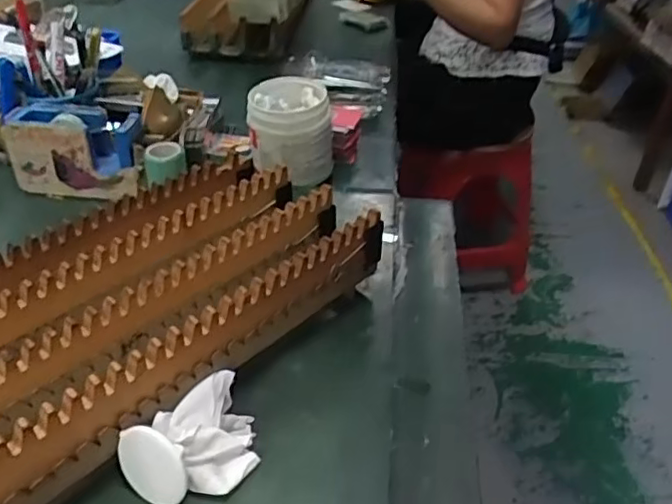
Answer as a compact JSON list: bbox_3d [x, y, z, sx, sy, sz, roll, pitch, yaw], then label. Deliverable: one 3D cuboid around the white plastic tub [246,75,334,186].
[{"bbox_3d":[-0.054,-0.146,0.731,0.096,0.098,0.092,2,36,-1],"label":"white plastic tub"}]

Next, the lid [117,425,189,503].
[{"bbox_3d":[-0.112,0.129,0.372,0.051,0.050,0.005,22,24,21],"label":"lid"}]

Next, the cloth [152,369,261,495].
[{"bbox_3d":[-0.078,0.119,0.402,0.060,0.034,0.062,30,44,32],"label":"cloth"}]

